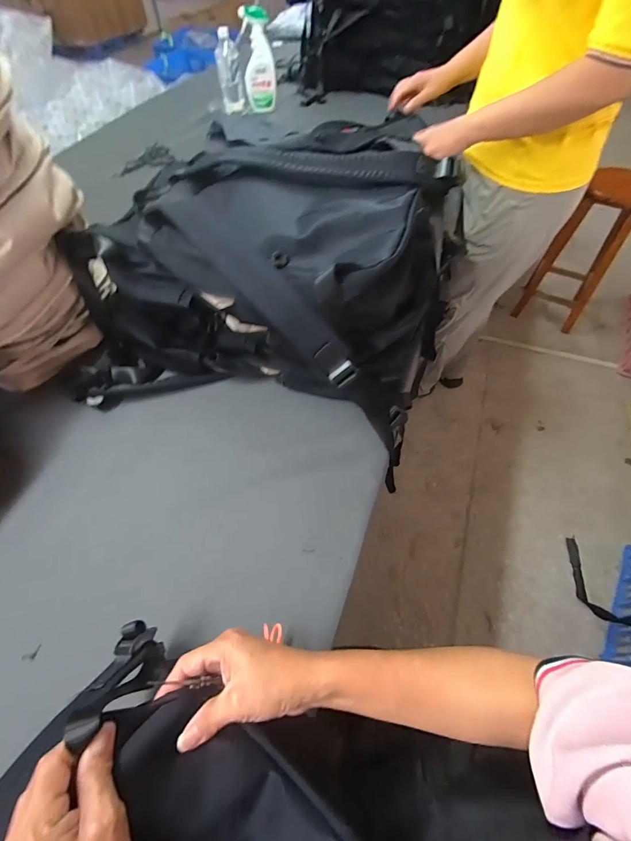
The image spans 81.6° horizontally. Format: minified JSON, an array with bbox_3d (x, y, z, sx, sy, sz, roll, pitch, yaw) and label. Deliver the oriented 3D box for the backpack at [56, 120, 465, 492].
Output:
[{"bbox_3d":[-0.078,-0.207,0.568,0.528,0.269,0.411,15,58,11],"label":"backpack"}]

